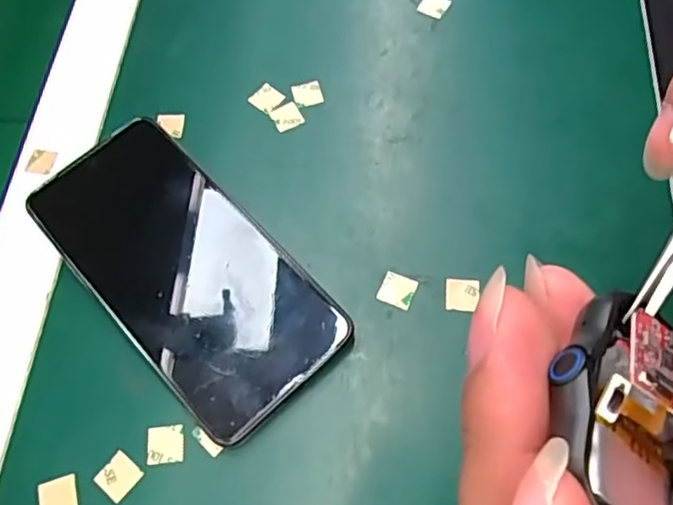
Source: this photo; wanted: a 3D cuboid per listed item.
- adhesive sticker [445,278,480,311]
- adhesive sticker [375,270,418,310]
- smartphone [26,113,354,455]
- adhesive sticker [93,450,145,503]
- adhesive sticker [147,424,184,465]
[{"bbox_3d":[0.059,0.020,0.289,0.015,0.004,0.016,2,64,10],"label":"adhesive sticker"},{"bbox_3d":[0.029,0.017,0.292,0.016,0.004,0.015,21,71,13],"label":"adhesive sticker"},{"bbox_3d":[-0.070,0.005,0.296,0.082,0.016,0.161,-41,69,-15],"label":"smartphone"},{"bbox_3d":[-0.092,0.095,0.263,0.015,0.004,0.016,34,72,17],"label":"adhesive sticker"},{"bbox_3d":[-0.073,0.082,0.268,0.015,0.004,0.015,-5,64,-1],"label":"adhesive sticker"}]

